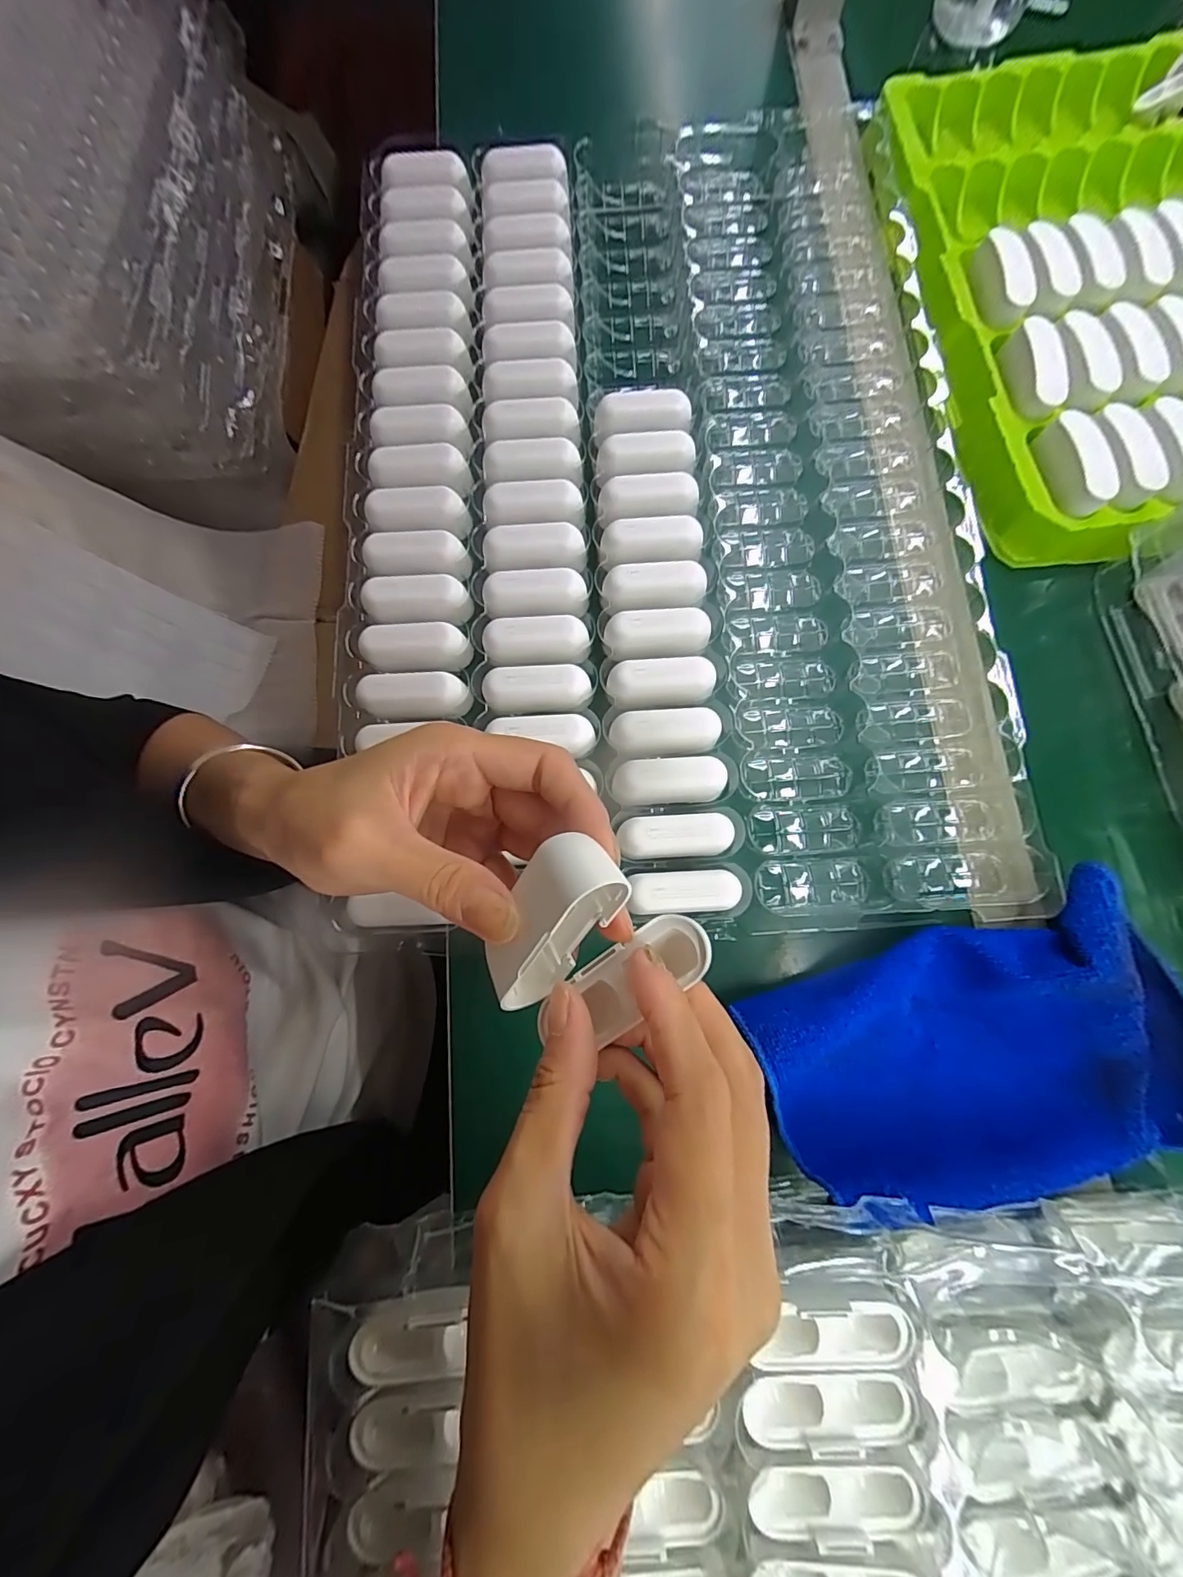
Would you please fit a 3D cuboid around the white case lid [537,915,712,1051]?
[{"bbox_3d":[0.011,0.066,0.166,0.065,0.006,0.024,-38,79,11],"label":"white case lid"}]

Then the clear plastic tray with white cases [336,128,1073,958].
[{"bbox_3d":[0.042,-0.199,0.330,0.383,0.038,0.567,-3,77,1],"label":"clear plastic tray with white cases"}]

